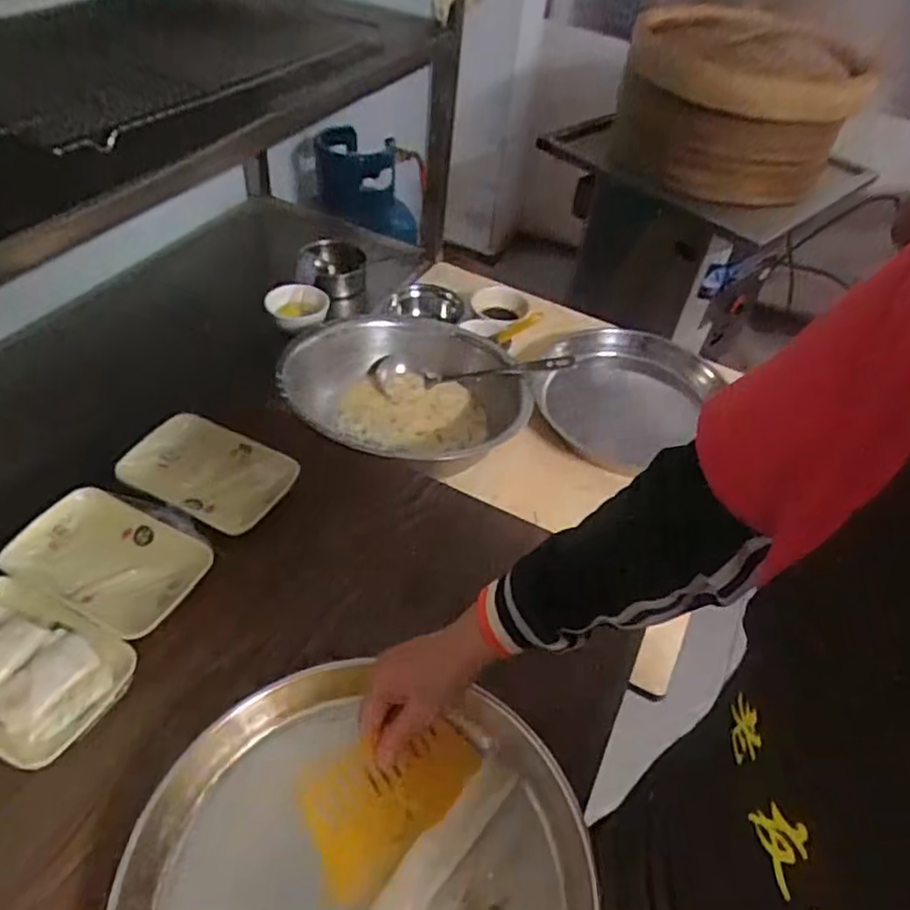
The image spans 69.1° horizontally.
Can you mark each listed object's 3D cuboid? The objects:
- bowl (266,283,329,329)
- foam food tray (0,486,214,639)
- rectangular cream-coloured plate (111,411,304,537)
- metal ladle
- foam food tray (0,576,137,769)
[{"bbox_3d":[-0.280,-0.263,1.176,0.108,0.041,0.113,4,44,-3],"label":"bowl"},{"bbox_3d":[-0.353,0.104,0.676,0.188,0.024,0.118,22,45,15],"label":"foam food tray"},{"bbox_3d":[-0.283,0.019,0.759,0.189,0.033,0.126,26,47,19],"label":"rectangular cream-coloured plate"},{"bbox_3d":[0.025,-0.134,1.049,0.322,0.058,0.063,-2,40,19],"label":"metal ladle"},{"bbox_3d":[-0.396,0.182,0.588,0.183,0.047,0.124,22,45,15],"label":"foam food tray"}]

